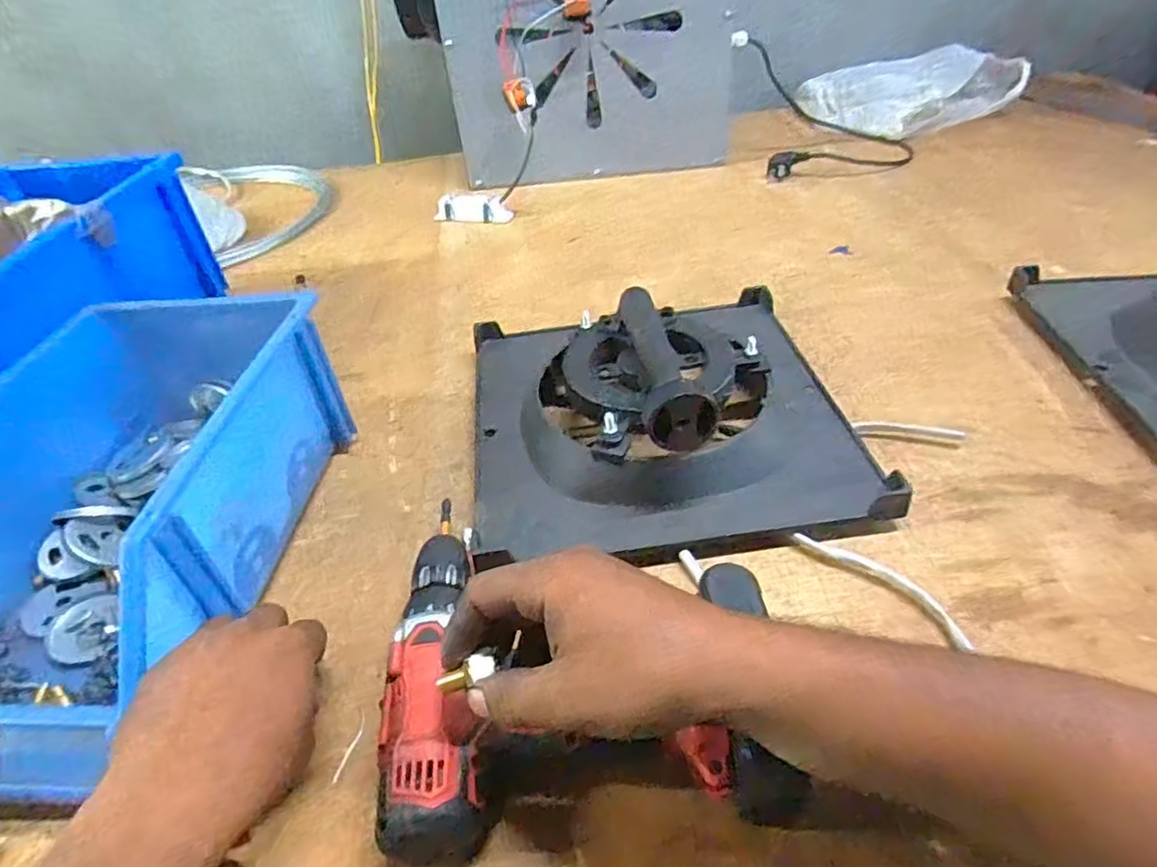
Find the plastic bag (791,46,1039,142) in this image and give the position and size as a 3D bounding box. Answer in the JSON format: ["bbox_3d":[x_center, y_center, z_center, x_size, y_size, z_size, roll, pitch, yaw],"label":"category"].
[{"bbox_3d":[0.567,-0.595,1.138,0.350,0.078,0.238,-16,41,-12],"label":"plastic bag"}]

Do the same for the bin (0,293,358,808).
[{"bbox_3d":[-0.305,0.046,0.433,0.199,0.122,0.329,-1,40,6],"label":"bin"}]

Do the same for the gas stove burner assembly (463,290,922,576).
[{"bbox_3d":[0.060,-0.041,0.524,0.294,0.098,0.287,-8,40,-2],"label":"gas stove burner assembly"}]

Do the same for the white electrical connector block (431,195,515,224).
[{"bbox_3d":[-0.153,-0.321,0.936,0.112,0.031,0.030,8,42,16],"label":"white electrical connector block"}]

